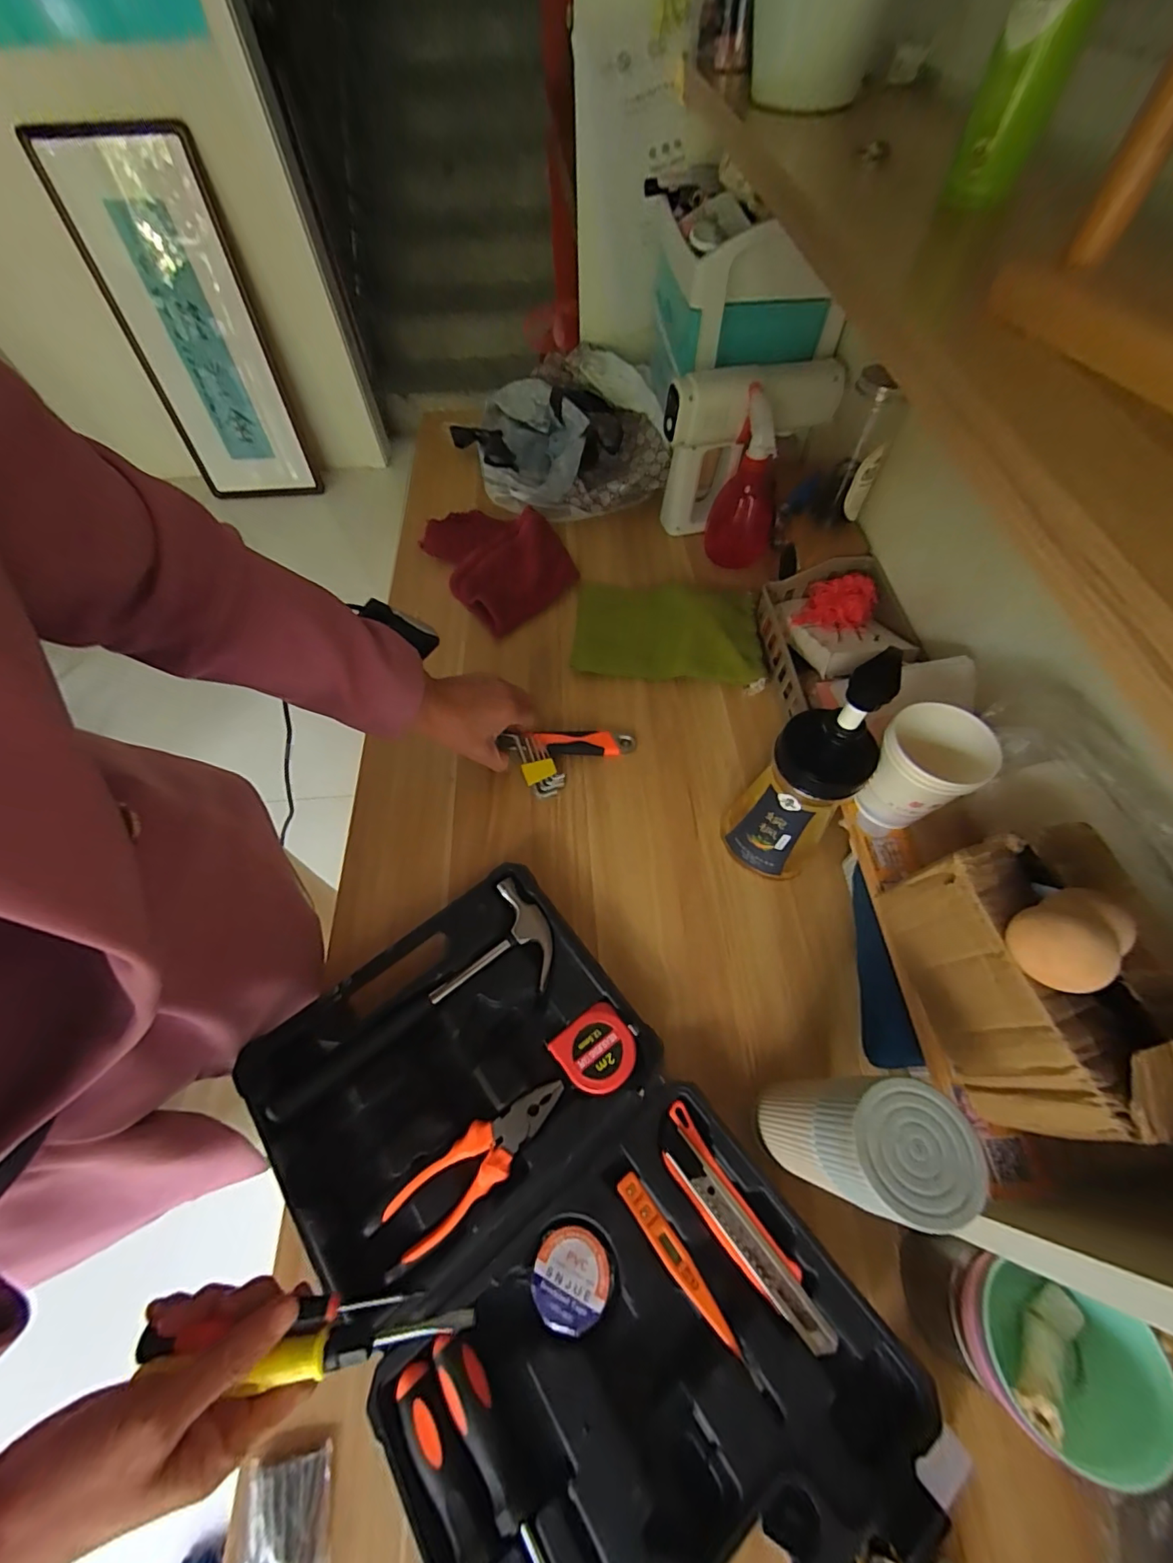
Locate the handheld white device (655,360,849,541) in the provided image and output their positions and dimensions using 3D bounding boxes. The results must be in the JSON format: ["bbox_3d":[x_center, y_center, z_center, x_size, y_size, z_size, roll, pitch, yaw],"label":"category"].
[{"bbox_3d":[0.202,-0.442,0.703,0.210,0.178,0.070,-14,63,-9],"label":"handheld white device"}]

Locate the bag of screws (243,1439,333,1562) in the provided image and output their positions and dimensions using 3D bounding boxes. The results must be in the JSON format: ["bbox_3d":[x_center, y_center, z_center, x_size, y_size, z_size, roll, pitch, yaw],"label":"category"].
[{"bbox_3d":[-0.181,0.453,0.314,0.051,0.010,0.064,-9,59,-1],"label":"bag of screws"}]

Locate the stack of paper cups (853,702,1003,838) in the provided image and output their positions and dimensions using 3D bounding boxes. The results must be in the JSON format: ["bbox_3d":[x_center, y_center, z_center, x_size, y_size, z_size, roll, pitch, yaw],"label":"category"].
[{"bbox_3d":[0.238,-0.006,0.386,0.064,0.087,0.068,-29,64,-15],"label":"stack of paper cups"}]

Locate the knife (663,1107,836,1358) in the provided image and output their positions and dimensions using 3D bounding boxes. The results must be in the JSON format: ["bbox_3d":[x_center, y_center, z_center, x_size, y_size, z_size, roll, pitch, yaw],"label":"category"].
[{"bbox_3d":[0.101,0.300,0.356,0.032,0.016,0.148,-32,67,-18],"label":"knife"}]

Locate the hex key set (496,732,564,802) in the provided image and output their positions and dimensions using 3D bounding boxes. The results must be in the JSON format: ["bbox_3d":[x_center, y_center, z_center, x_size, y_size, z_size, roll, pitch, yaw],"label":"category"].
[{"bbox_3d":[-0.056,-0.020,0.562,0.036,0.015,0.080,-33,81,-18],"label":"hex key set"}]

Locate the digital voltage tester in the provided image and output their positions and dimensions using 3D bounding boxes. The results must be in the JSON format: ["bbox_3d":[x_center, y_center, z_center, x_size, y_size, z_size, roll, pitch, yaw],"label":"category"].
[{"bbox_3d":[0.059,0.317,0.349,0.016,0.014,0.105,-33,67,-18],"label":"digital voltage tester"}]

